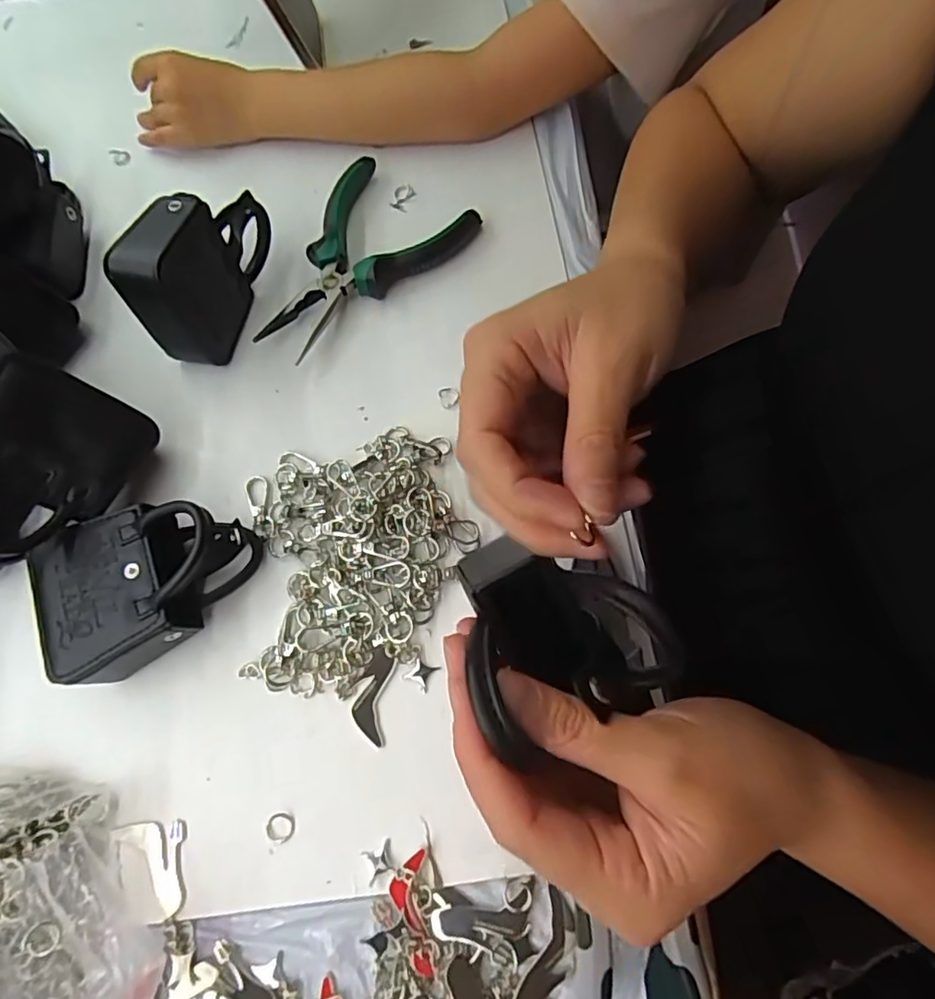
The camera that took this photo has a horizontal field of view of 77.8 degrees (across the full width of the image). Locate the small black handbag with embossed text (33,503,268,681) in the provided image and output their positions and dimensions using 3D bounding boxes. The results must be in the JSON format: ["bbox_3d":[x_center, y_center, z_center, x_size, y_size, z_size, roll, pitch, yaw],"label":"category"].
[{"bbox_3d":[-0.159,0.039,0.288,0.098,0.050,0.073,-24,71,-6],"label":"small black handbag with embossed text"}]

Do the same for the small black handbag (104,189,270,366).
[{"bbox_3d":[-0.156,-0.141,0.342,0.043,0.072,0.105,10,71,6],"label":"small black handbag"}]

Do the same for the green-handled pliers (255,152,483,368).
[{"bbox_3d":[-0.067,-0.148,0.367,0.095,0.021,0.145,27,74,12],"label":"green-handled pliers"}]

